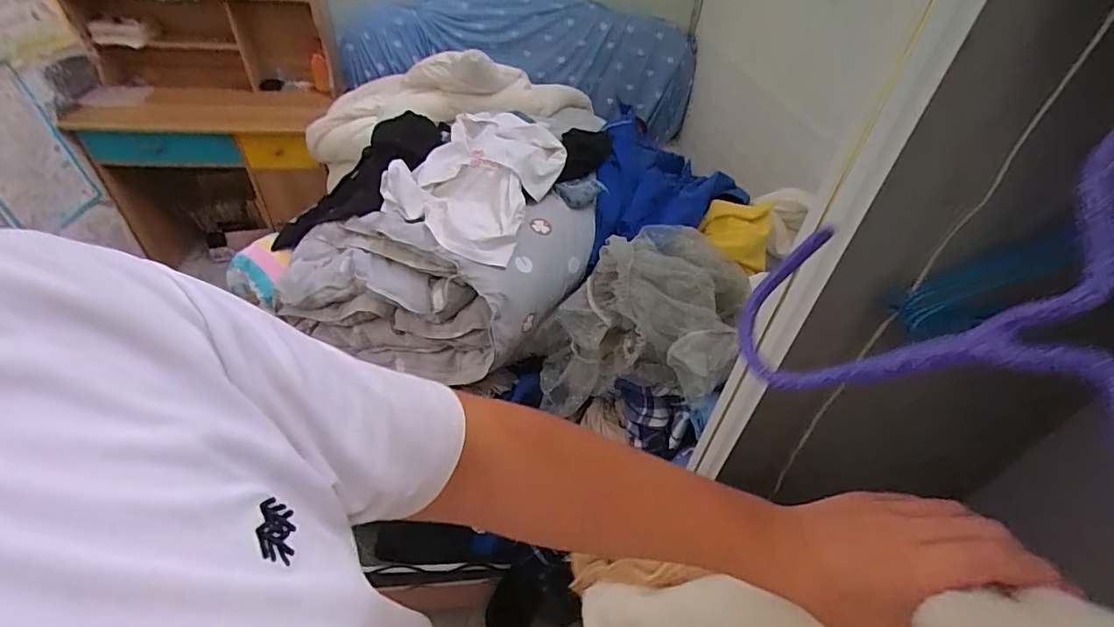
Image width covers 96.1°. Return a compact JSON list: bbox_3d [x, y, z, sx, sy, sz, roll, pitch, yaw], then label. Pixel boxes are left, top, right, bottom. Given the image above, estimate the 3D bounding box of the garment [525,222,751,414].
[{"bbox_3d":[0.151,0.017,0.874,0.338,0.212,0.269,9,42,6],"label":"garment"}]

